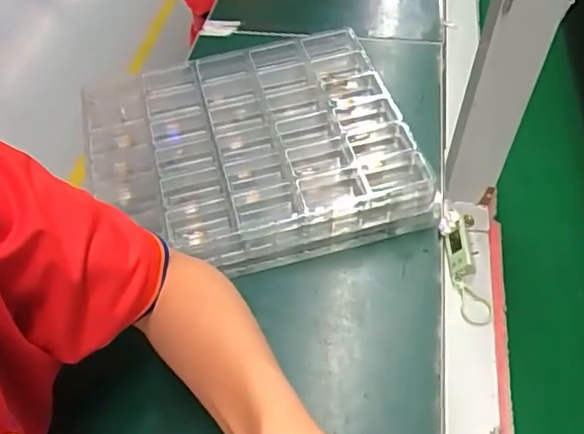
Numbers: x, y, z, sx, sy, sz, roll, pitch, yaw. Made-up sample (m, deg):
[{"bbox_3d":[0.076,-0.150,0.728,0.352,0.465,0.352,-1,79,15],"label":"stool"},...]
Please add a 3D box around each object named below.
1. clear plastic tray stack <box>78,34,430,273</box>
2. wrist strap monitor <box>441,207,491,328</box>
[{"bbox_3d":[-0.043,-0.066,0.546,0.288,0.056,0.242,-14,52,-8],"label":"clear plastic tray stack"},{"bbox_3d":[0.145,0.038,0.471,0.023,0.023,0.103,-5,52,-1],"label":"wrist strap monitor"}]

